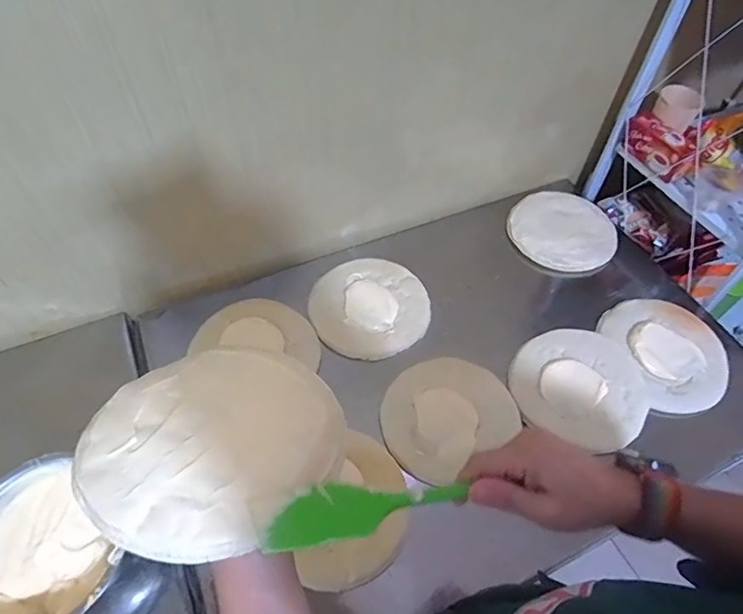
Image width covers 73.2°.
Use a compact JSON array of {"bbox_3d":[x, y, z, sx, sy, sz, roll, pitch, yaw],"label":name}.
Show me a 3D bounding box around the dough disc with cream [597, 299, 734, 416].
[{"bbox_3d":[0.470,0.067,0.786,0.161,0.015,0.191,-8,55,-9],"label":"dough disc with cream"}]

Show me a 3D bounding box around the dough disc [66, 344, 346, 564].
[{"bbox_3d":[-0.115,0.093,0.376,0.182,0.024,0.178,4,35,-3],"label":"dough disc"}]

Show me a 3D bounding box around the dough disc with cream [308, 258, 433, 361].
[{"bbox_3d":[0.000,-0.001,0.847,0.196,0.022,0.186,1,54,-2],"label":"dough disc with cream"}]

